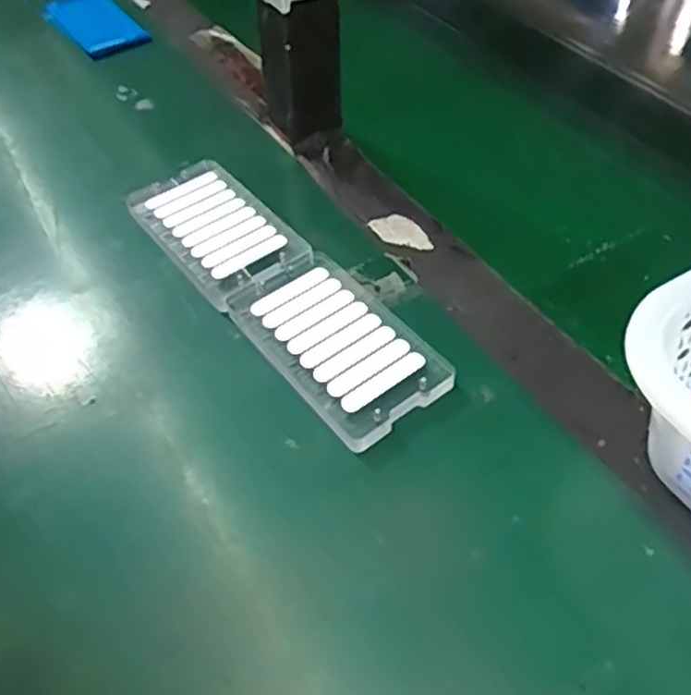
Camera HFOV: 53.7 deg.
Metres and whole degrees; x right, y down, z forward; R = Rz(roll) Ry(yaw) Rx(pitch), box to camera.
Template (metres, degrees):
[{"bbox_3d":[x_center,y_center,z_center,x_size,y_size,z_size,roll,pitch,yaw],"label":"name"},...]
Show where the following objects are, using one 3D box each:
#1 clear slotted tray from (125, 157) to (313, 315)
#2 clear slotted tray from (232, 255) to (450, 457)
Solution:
[{"bbox_3d":[-0.084,-0.077,0.442,0.068,0.008,0.141,-39,58,-11],"label":"clear slotted tray"},{"bbox_3d":[-0.006,-0.005,0.374,0.068,0.011,0.125,-32,57,-23],"label":"clear slotted tray"}]

